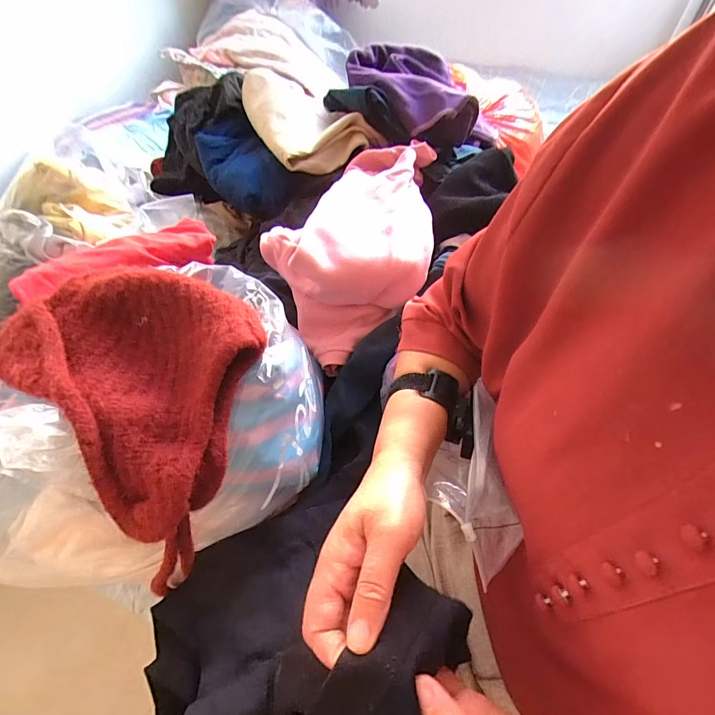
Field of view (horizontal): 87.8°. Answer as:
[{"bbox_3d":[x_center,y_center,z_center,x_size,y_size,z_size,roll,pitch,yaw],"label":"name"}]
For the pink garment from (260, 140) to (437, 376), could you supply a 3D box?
[{"bbox_3d":[0.018,-0.180,0.586,0.203,0.164,0.372,22,58,17],"label":"pink garment"}]

